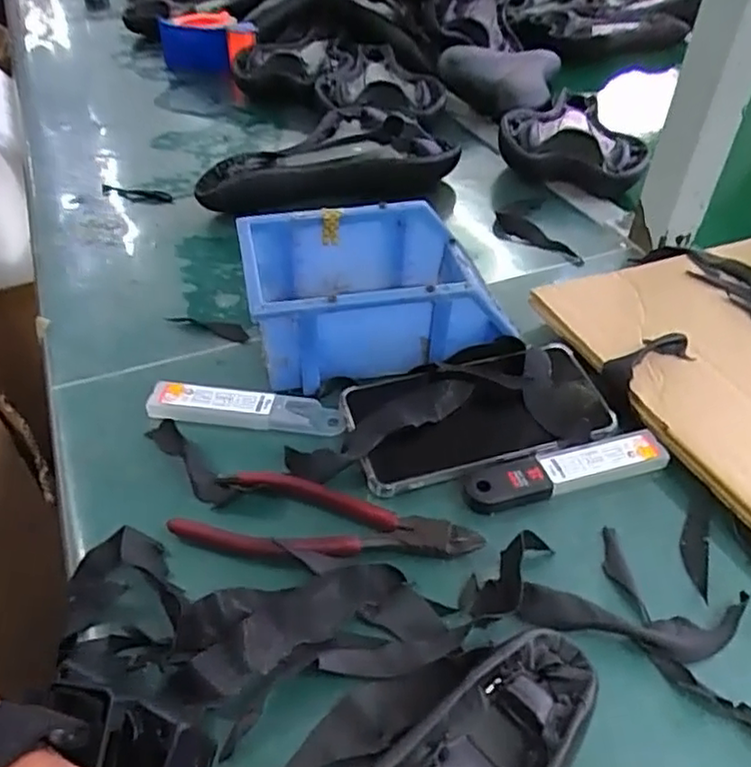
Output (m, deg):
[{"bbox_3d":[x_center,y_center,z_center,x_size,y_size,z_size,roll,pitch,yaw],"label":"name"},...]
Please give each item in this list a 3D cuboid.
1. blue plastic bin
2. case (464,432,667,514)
[{"bbox_3d":[-0.001,-0.067,0.472,0.171,0.066,0.117,-5,44,-7],"label":"blue plastic bin"},{"bbox_3d":[0.115,0.050,0.400,0.126,0.006,0.027,-11,45,-13],"label":"case"}]

